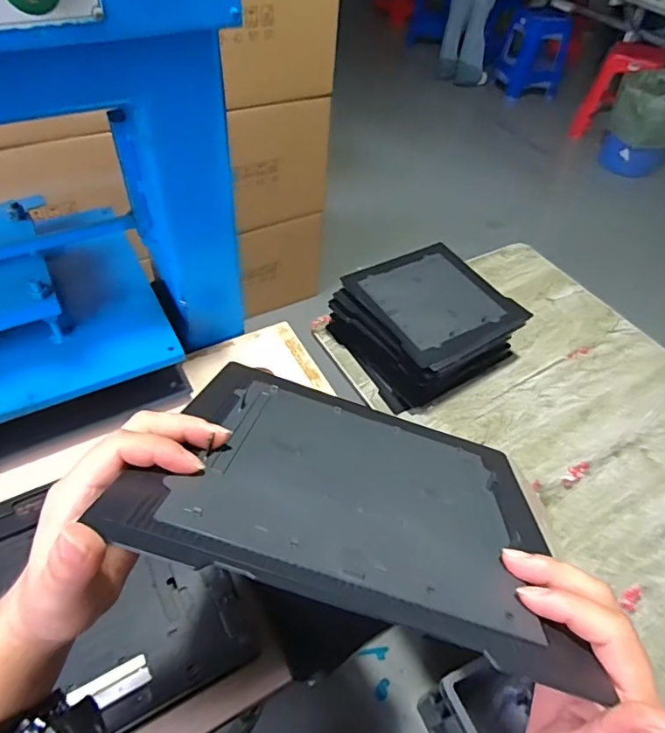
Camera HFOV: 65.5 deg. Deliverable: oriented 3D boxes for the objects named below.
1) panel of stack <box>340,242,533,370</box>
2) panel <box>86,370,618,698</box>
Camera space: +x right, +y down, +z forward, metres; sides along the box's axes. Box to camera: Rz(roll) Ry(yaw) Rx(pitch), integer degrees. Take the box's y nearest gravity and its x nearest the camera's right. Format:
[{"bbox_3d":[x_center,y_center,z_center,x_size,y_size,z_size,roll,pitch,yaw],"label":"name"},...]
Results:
[{"bbox_3d":[0.173,-0.116,0.868,0.229,0.017,0.239,-23,55,-22],"label":"panel of stack"},{"bbox_3d":[0.017,0.070,0.321,0.235,0.006,0.213,19,20,0],"label":"panel"}]

